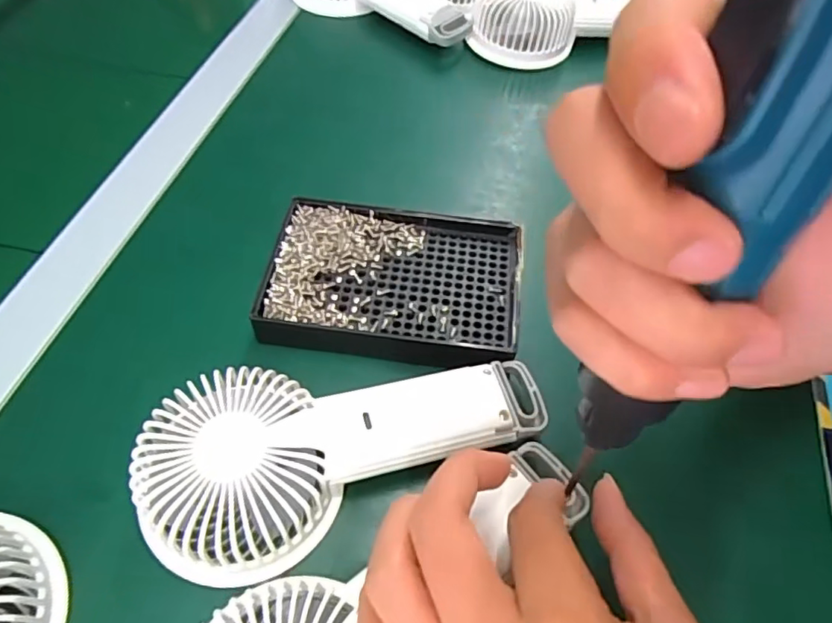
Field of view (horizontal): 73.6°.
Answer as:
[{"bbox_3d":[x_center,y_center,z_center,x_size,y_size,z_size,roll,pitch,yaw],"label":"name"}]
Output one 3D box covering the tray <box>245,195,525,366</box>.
[{"bbox_3d":[-0.012,-0.016,0.312,0.135,0.020,0.094,8,56,2],"label":"tray"}]

